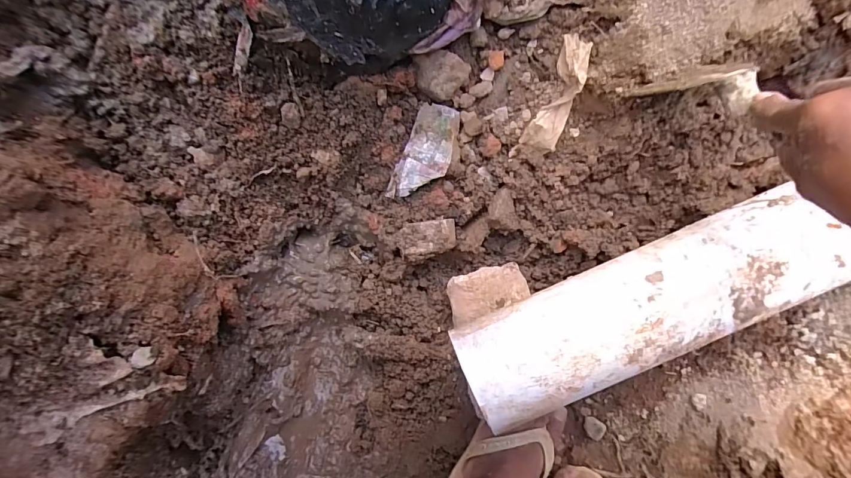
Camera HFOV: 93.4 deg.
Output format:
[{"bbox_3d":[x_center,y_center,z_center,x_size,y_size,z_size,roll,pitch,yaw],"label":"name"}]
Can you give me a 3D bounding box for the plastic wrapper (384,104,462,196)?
[{"bbox_3d":[0.002,-0.098,0.473,0.055,0.015,0.116,22,93,-8],"label":"plastic wrapper"}]

